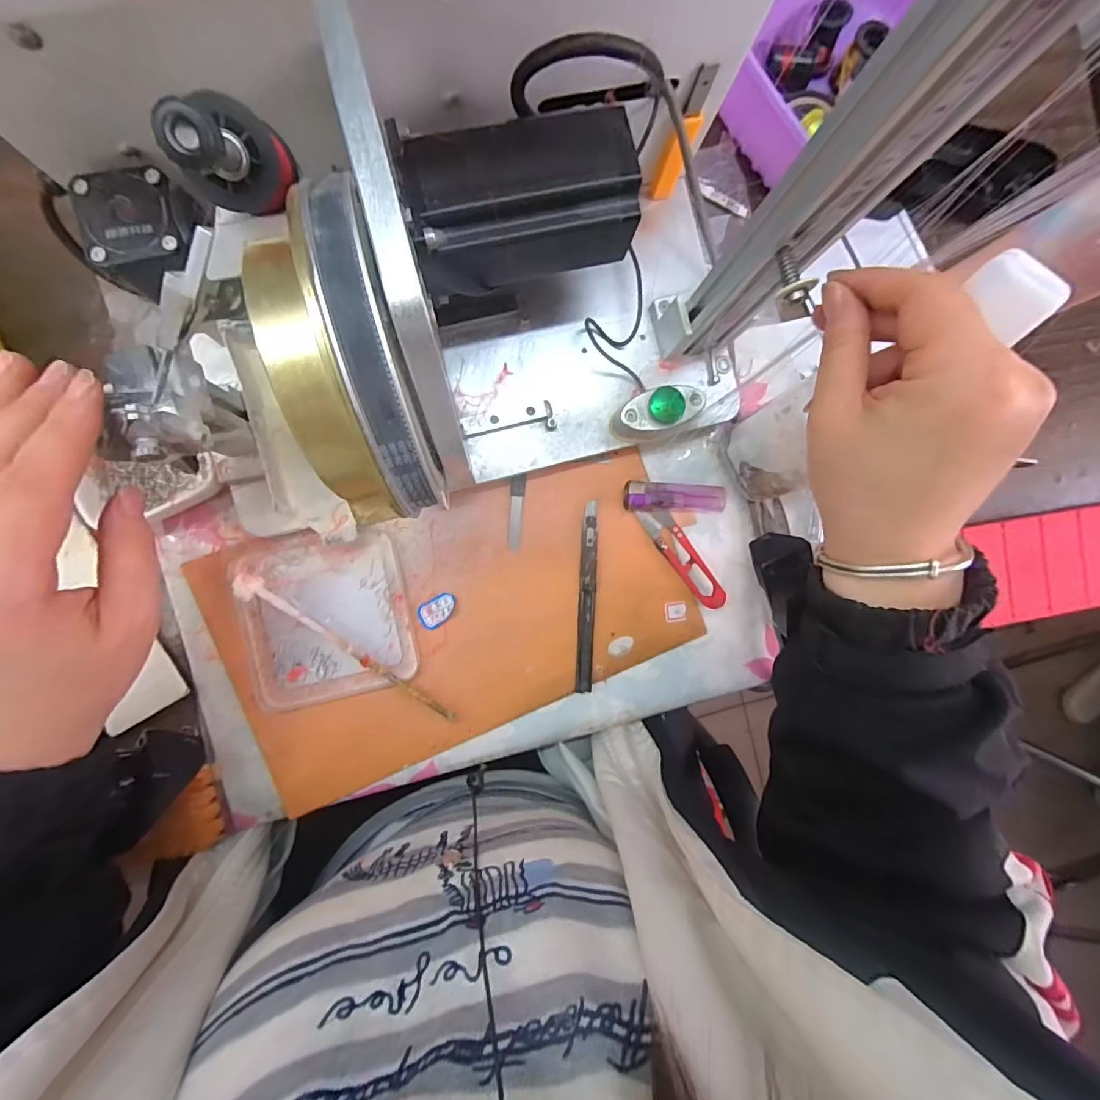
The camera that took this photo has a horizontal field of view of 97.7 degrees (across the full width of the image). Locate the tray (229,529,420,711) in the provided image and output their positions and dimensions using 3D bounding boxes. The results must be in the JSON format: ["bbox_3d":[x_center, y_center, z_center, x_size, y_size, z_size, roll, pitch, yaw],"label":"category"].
[{"bbox_3d":[-0.152,0.046,0.327,0.107,0.011,0.111,-10,92,-6],"label":"tray"}]

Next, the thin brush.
[{"bbox_3d":[-0.138,0.069,0.326,0.167,0.014,0.014,36,87,-6],"label":"thin brush"}]

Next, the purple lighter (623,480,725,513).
[{"bbox_3d":[0.093,-0.039,0.351,0.081,0.016,0.020,0,91,-7],"label":"purple lighter"}]

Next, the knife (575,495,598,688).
[{"bbox_3d":[0.028,0.035,0.349,0.013,0.009,0.137,1,90,-7],"label":"knife"}]

